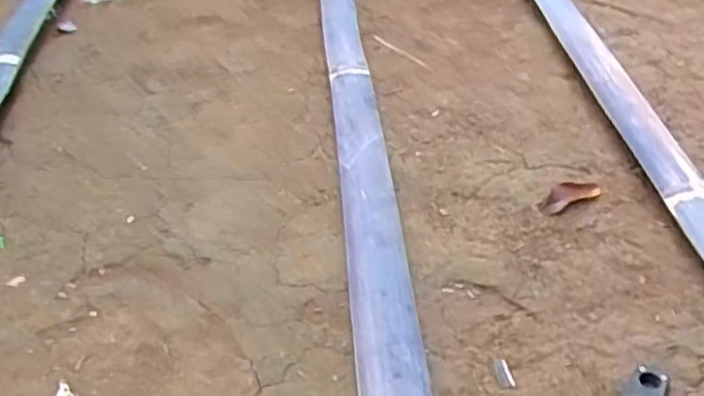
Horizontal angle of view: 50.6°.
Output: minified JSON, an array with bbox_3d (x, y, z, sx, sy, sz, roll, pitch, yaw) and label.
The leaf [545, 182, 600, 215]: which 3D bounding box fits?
[{"bbox_3d":[0.204,-0.005,0.694,0.060,0.013,0.021,-17,39,-18],"label":"leaf"}]

